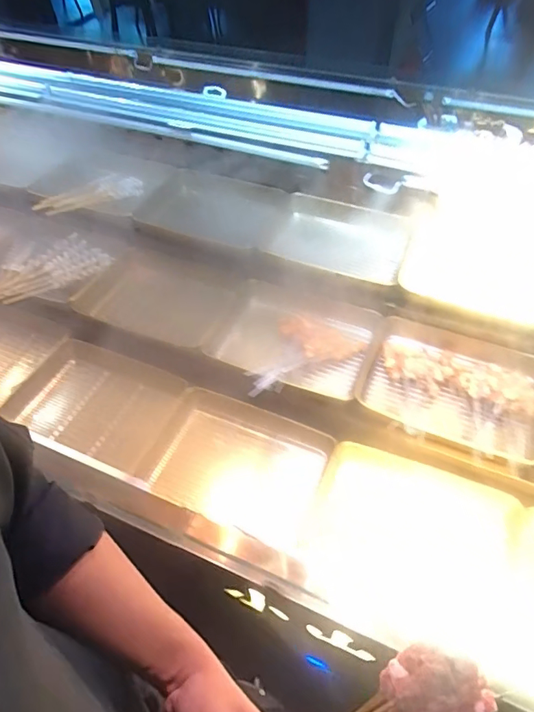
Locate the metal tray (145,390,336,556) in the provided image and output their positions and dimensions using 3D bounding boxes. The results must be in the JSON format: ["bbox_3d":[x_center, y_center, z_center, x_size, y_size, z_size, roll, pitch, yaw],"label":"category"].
[{"bbox_3d":[-0.056,0.233,1.002,0.335,0.107,0.228,15,51,14],"label":"metal tray"}]

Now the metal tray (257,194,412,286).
[{"bbox_3d":[0.182,-0.322,1.305,0.389,0.186,0.035,21,25,26],"label":"metal tray"}]

